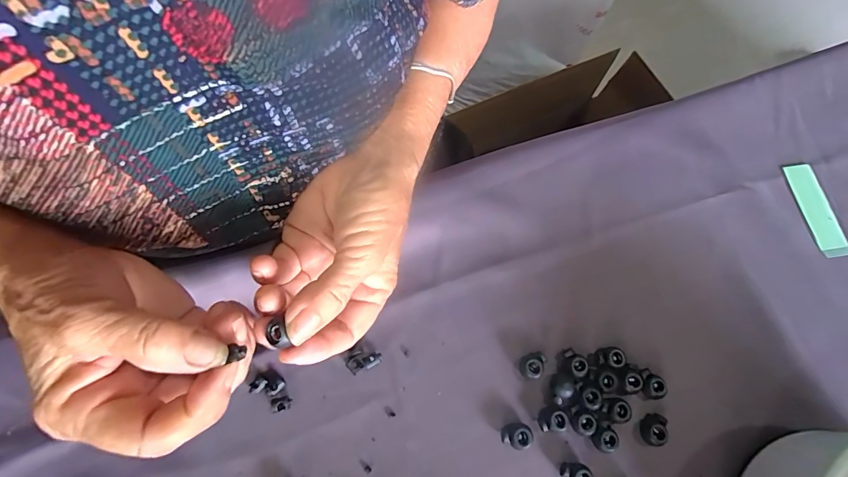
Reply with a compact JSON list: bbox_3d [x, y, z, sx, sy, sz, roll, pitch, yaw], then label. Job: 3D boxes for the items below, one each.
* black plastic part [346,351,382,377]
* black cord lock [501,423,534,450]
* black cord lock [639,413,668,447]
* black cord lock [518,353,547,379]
[{"bbox_3d":[-0.040,0.082,0.271,0.023,0.006,0.013,-23,73,-10],"label":"black plastic part"},{"bbox_3d":[0.059,0.125,0.258,0.019,0.011,0.015,22,71,5],"label":"black cord lock"},{"bbox_3d":[0.149,0.124,0.262,0.011,0.014,0.019,19,71,4],"label":"black cord lock"},{"bbox_3d":[0.073,0.085,0.272,0.014,0.012,0.018,33,72,9],"label":"black cord lock"}]

